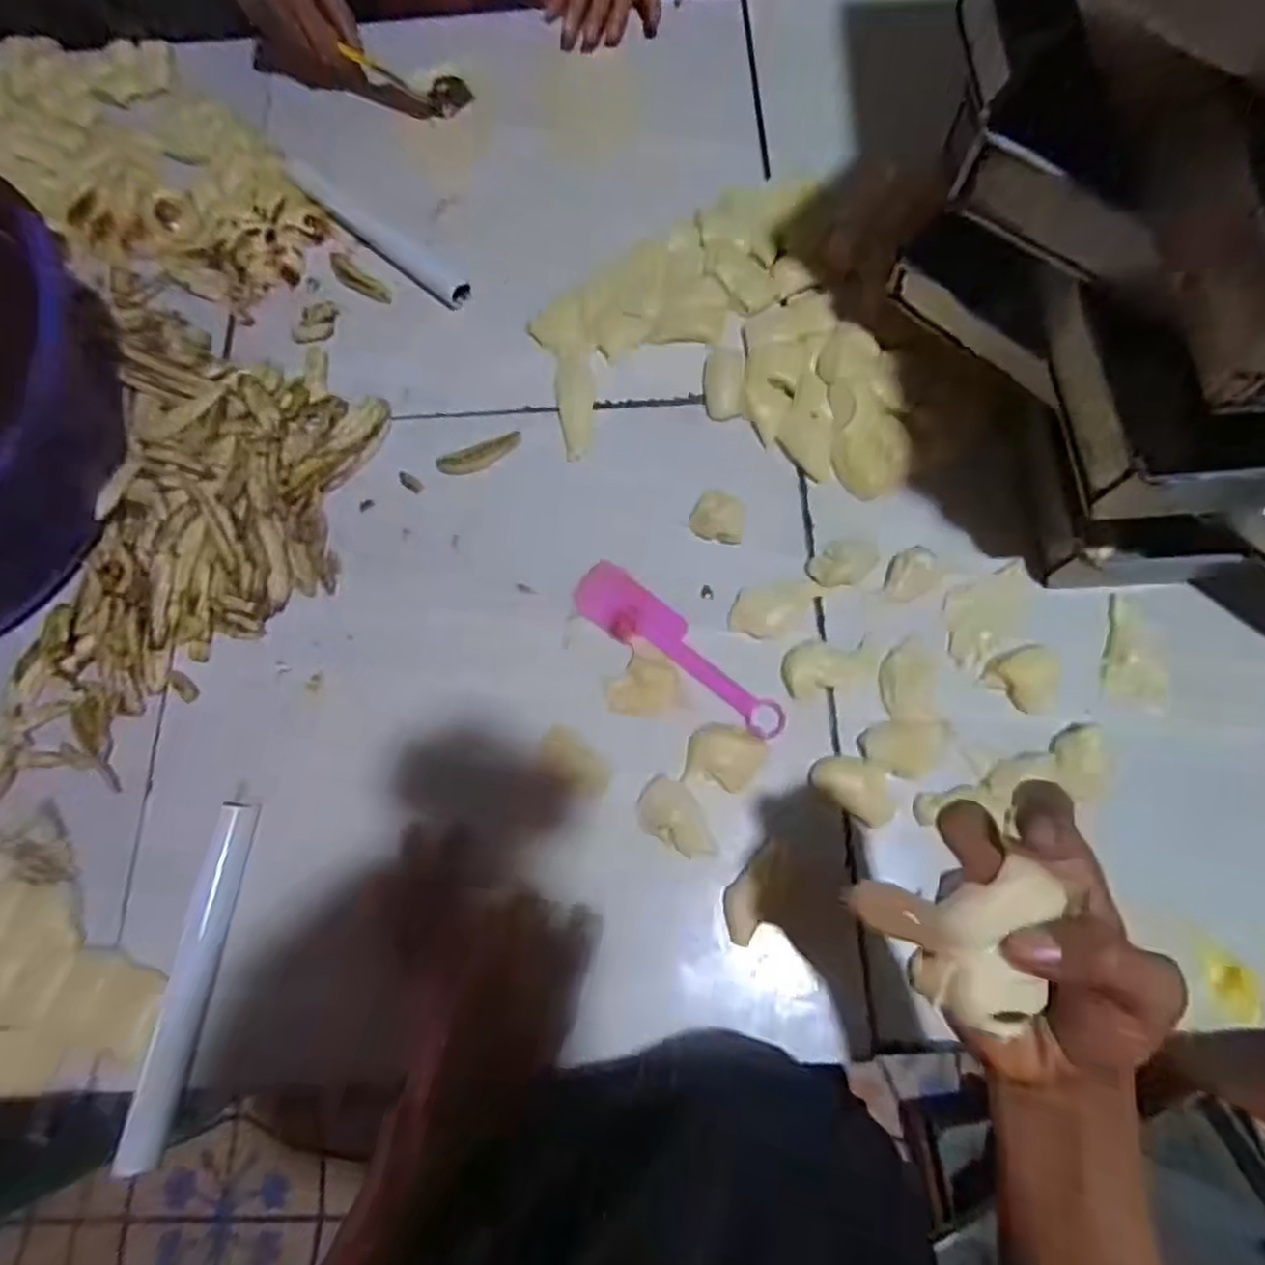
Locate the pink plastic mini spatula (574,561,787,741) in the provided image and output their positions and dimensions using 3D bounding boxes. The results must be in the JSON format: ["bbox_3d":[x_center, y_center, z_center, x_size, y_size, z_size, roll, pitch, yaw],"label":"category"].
[{"bbox_3d":[0.035,0.011,0.522,0.183,0.005,0.044,36,78,11],"label":"pink plastic mini spatula"}]

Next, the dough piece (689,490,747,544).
[{"bbox_3d":[0.067,-0.090,0.544,0.042,0.012,0.035,10,75,5],"label":"dough piece"}]

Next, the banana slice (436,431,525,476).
[{"bbox_3d":[-0.124,-0.145,0.573,0.071,0.004,0.022,-22,74,-4],"label":"banana slice"}]

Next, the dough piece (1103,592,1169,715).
[{"bbox_3d":[0.356,0.017,0.500,0.037,0.015,0.084,-11,88,-1],"label":"dough piece"}]

